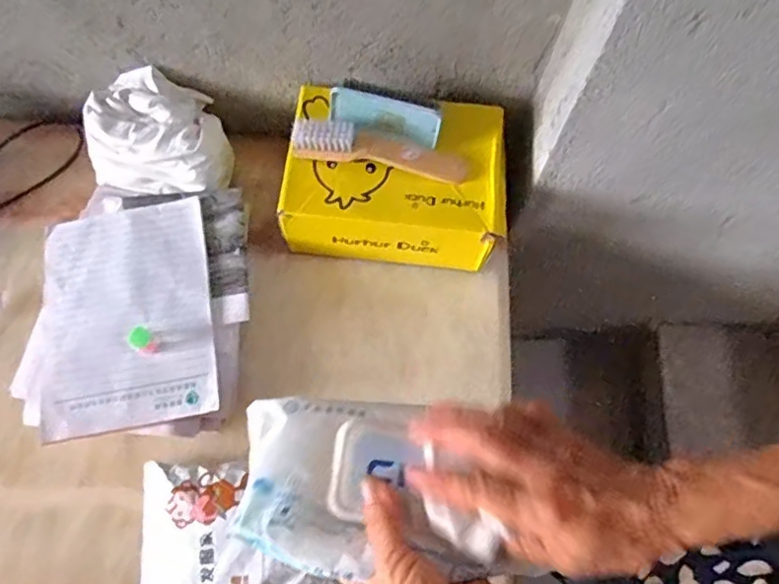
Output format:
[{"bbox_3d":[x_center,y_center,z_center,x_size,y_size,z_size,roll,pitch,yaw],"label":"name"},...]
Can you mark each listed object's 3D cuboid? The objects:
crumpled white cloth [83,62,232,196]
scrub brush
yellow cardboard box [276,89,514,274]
[{"bbox_3d":[-0.287,-0.191,0.782,0.173,0.090,0.135,11,67,2],"label":"crumpled white cloth"},{"bbox_3d":[-0.010,-0.167,0.708,0.204,0.035,0.043,10,67,1],"label":"scrub brush"},{"bbox_3d":[0.007,-0.145,0.748,0.257,0.110,0.189,5,67,-1],"label":"yellow cardboard box"}]

